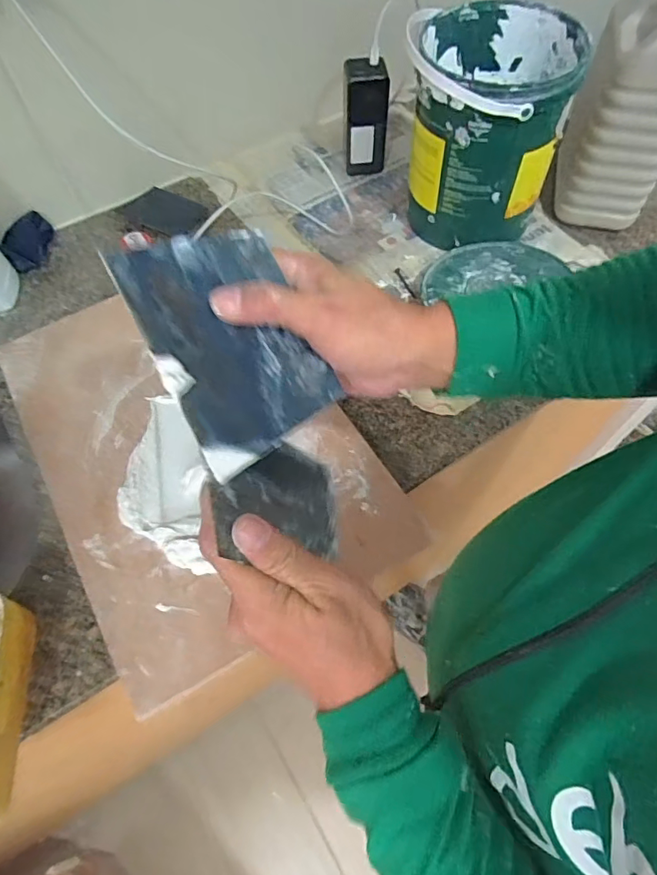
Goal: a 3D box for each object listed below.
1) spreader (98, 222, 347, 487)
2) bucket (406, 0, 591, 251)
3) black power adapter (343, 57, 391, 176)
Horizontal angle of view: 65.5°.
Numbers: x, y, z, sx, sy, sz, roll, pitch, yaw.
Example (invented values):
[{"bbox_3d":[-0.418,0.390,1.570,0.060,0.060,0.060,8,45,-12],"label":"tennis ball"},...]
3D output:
[{"bbox_3d":[-0.056,-0.060,0.305,0.096,0.008,0.139,-26,86,-27],"label":"spreader"},{"bbox_3d":[0.175,-0.351,0.607,0.164,0.210,0.175,0,62,1],"label":"bucket"},{"bbox_3d":[0.049,-0.428,0.693,0.059,0.135,0.046,0,62,1],"label":"black power adapter"}]

